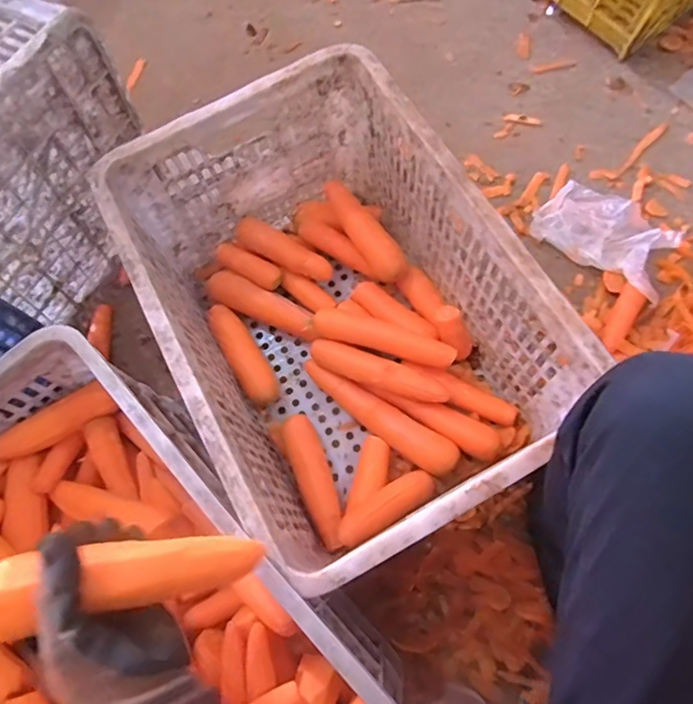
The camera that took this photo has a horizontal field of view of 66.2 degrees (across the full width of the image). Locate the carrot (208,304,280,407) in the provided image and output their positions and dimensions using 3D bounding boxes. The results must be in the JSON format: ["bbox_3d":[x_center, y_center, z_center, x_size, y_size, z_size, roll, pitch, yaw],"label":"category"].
[{"bbox_3d":[-0.149,0.002,0.764,0.048,0.035,0.165,-30,72,-8],"label":"carrot"}]

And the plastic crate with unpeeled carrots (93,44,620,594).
[{"bbox_3d":[-0.009,-0.034,0.668,0.346,0.290,0.506,-29,72,-7],"label":"plastic crate with unpeeled carrots"}]

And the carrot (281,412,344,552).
[{"bbox_3d":[-0.039,0.170,0.699,0.044,0.048,0.171,-21,71,-5],"label":"carrot"}]

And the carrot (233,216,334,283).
[{"bbox_3d":[-0.095,-0.152,0.780,0.154,0.039,0.042,27,74,11],"label":"carrot"}]

